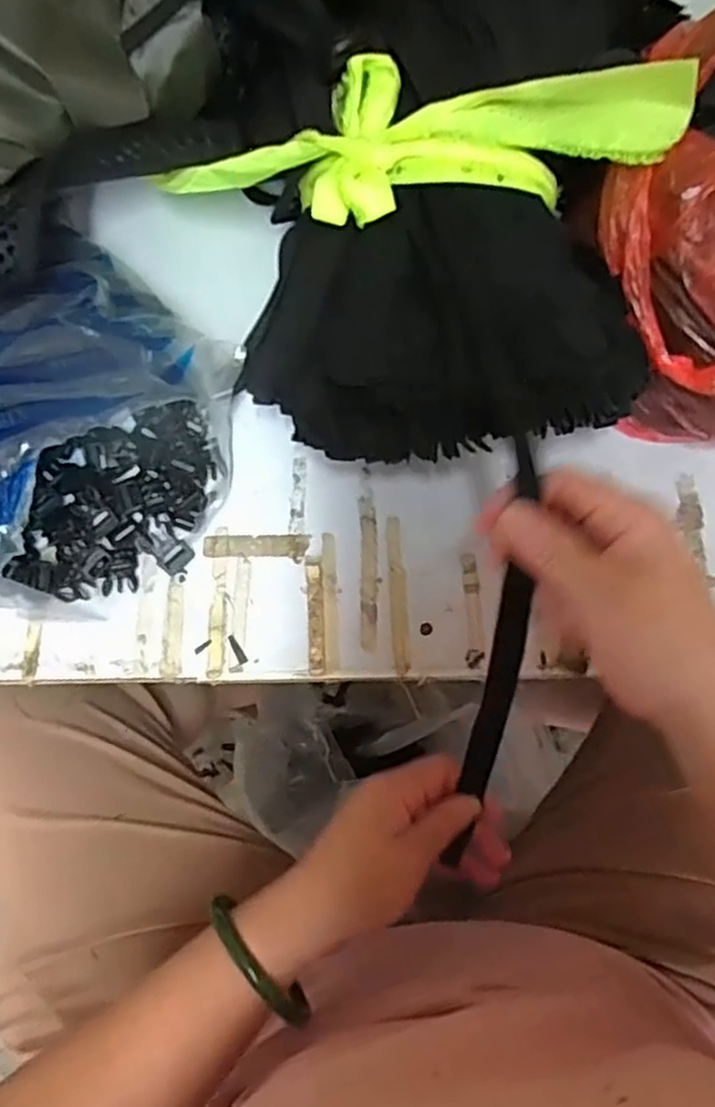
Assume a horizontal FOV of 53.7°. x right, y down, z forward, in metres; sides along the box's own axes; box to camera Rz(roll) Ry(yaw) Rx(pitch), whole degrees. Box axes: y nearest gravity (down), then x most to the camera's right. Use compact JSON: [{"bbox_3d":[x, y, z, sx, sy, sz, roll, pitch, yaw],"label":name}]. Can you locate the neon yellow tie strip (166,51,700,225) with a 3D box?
[{"bbox_3d":[0.011,-0.215,0.405,0.324,0.077,0.092,5,73,21],"label":"neon yellow tie strip"}]

